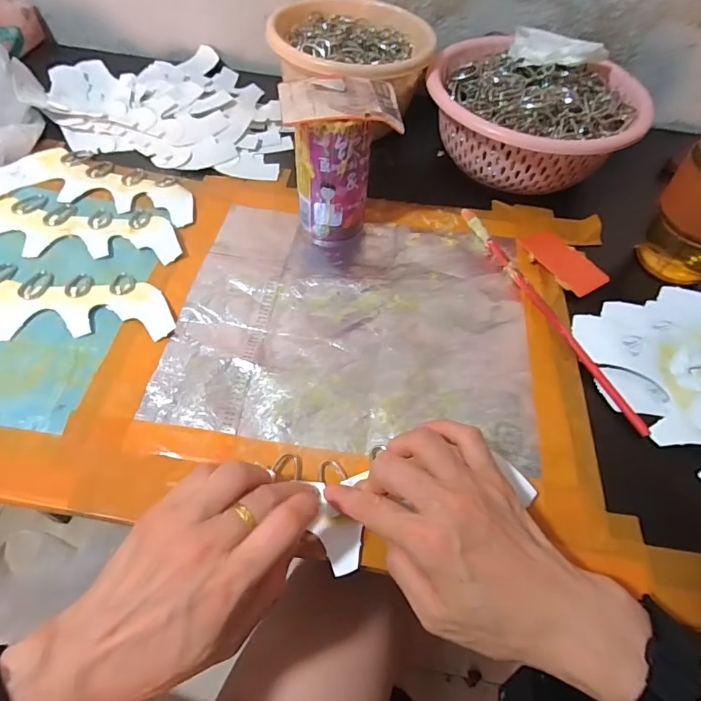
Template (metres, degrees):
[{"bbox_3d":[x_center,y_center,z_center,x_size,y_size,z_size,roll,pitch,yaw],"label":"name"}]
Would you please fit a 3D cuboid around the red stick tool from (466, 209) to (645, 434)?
[{"bbox_3d":[0.166,-0.040,0.410,0.012,0.007,0.255,-19,59,-16],"label":"red stick tool"}]

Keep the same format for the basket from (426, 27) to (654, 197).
[{"bbox_3d":[0.188,-0.250,0.504,0.215,0.099,0.164,23,57,12],"label":"basket"}]

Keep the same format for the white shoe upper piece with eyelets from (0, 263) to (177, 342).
[{"bbox_3d":[-0.257,-0.038,0.382,0.219,0.008,0.081,-4,56,-6],"label":"white shoe upper piece with eyelets"}]

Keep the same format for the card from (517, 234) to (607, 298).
[{"bbox_3d":[0.199,-0.083,0.445,0.039,0.005,0.078,-28,62,-21],"label":"card"}]

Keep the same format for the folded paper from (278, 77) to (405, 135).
[{"bbox_3d":[-0.008,-0.199,0.377,0.094,0.013,0.067,-3,54,-6],"label":"folded paper"}]

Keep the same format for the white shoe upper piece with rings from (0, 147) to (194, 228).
[{"bbox_3d":[-0.254,-0.165,0.472,0.215,0.004,0.088,14,56,6],"label":"white shoe upper piece with rings"}]

